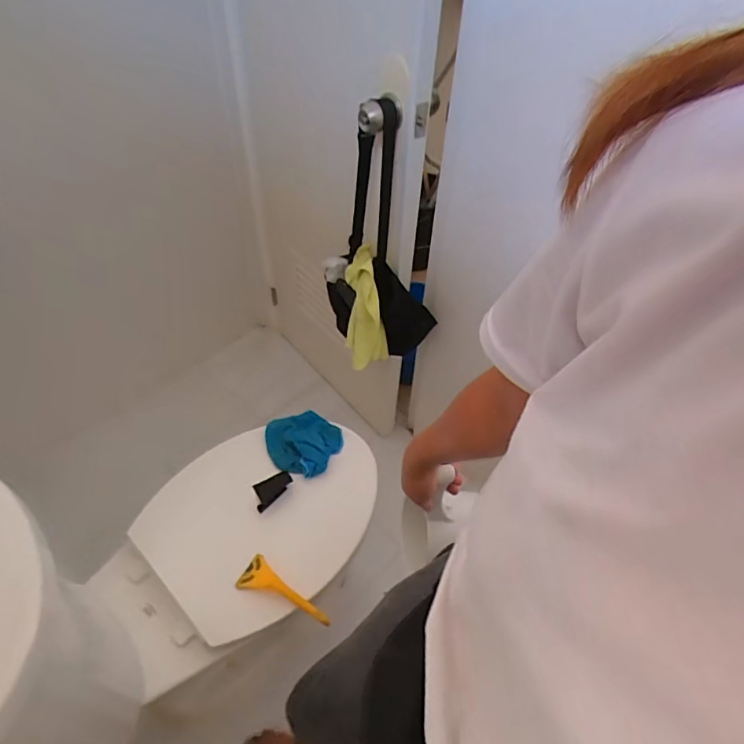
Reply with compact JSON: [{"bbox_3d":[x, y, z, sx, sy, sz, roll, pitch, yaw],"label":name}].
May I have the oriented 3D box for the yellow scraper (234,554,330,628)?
[{"bbox_3d":[-0.138,0.361,0.821,0.162,0.038,0.060,28,52,7],"label":"yellow scraper"}]

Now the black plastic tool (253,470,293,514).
[{"bbox_3d":[-0.191,0.216,0.940,0.054,0.011,0.086,35,56,27],"label":"black plastic tool"}]

